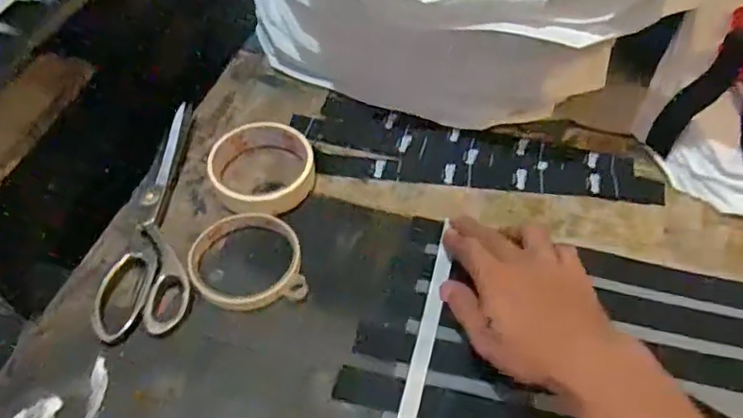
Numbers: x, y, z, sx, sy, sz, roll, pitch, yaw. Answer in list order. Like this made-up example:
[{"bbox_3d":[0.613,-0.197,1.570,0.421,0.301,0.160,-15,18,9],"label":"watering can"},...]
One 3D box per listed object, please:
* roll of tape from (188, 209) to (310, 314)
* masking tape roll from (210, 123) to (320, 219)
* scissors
[{"bbox_3d":[-0.098,0.038,0.479,0.085,0.010,0.087,-2,52,2],"label":"roll of tape"},{"bbox_3d":[-0.094,-0.035,0.528,0.086,0.023,0.094,-2,52,2],"label":"masking tape roll"},{"bbox_3d":[-0.186,0.000,0.509,0.066,0.017,0.226,-6,55,-9],"label":"scissors"}]

